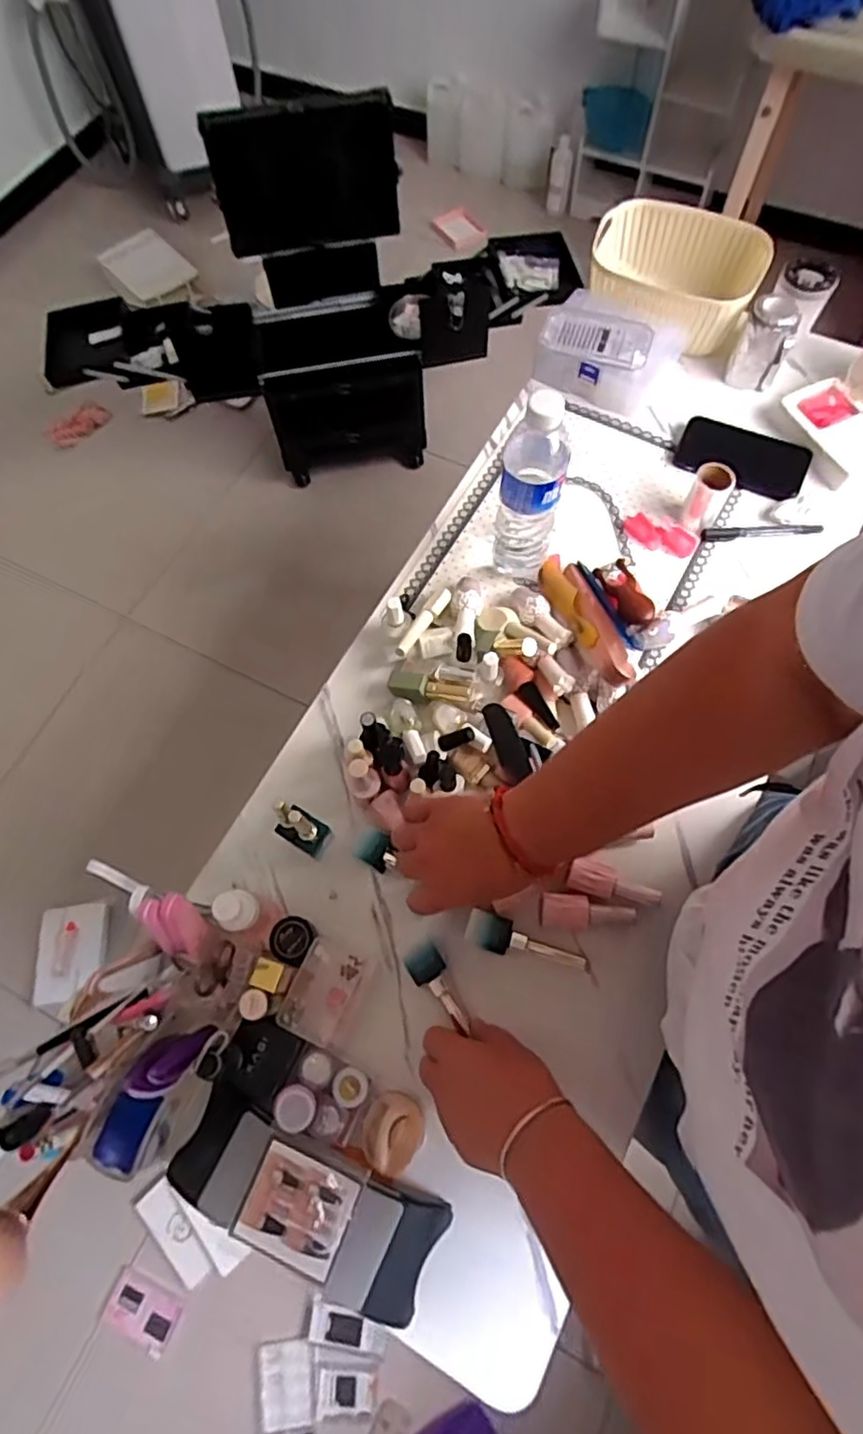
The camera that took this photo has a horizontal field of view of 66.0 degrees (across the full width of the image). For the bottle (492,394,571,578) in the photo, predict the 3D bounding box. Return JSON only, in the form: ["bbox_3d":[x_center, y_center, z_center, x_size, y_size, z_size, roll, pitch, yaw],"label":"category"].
[{"bbox_3d":[0.099,-0.225,0.669,0.058,0.217,0.056,10,69,5],"label":"bottle"}]

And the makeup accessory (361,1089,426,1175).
[{"bbox_3d":[-0.032,0.340,0.544,0.048,0.017,0.054,17,70,8],"label":"makeup accessory"}]

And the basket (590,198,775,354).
[{"bbox_3d":[0.320,-0.579,0.891,0.217,0.109,0.177,17,70,8],"label":"basket"}]

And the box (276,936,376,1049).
[{"bbox_3d":[-0.092,0.239,0.579,0.056,0.024,0.078,23,71,10],"label":"box"}]

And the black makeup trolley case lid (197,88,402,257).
[{"bbox_3d":[-0.256,-1.096,1.361,0.372,0.256,0.058,-8,69,-2],"label":"black makeup trolley case lid"}]

